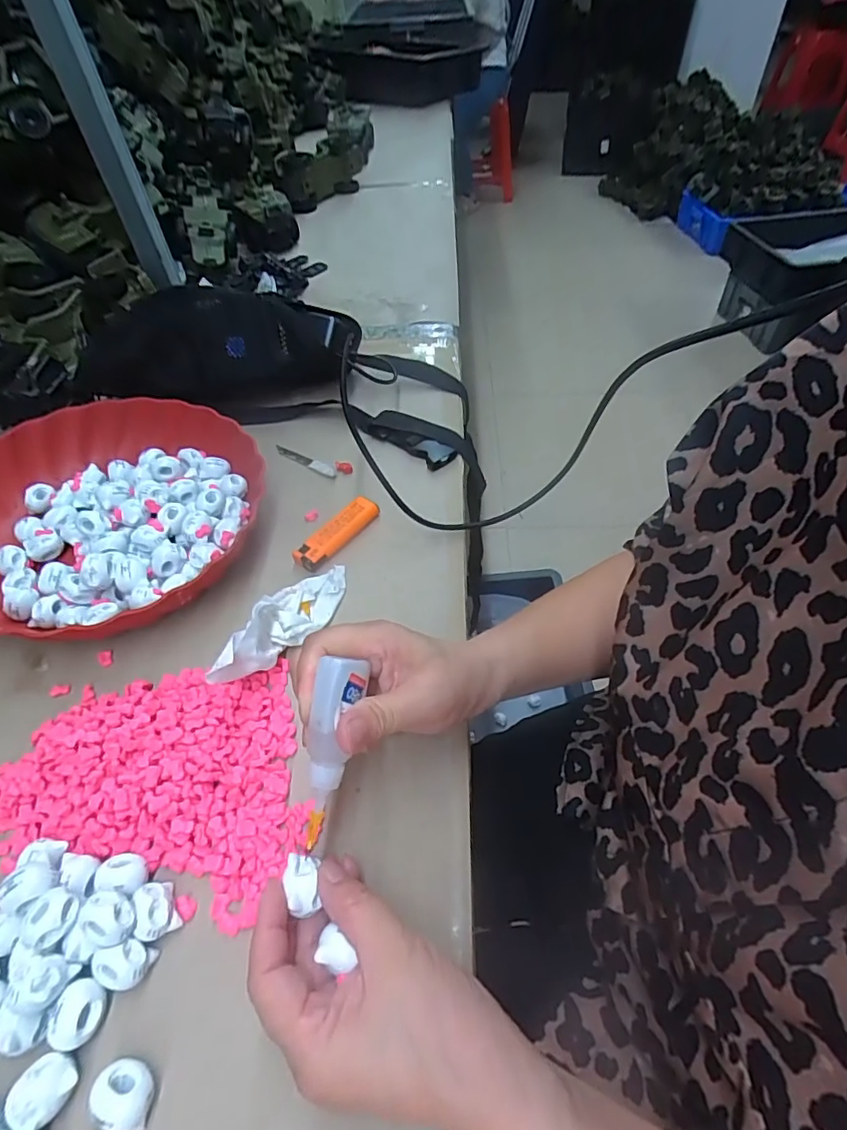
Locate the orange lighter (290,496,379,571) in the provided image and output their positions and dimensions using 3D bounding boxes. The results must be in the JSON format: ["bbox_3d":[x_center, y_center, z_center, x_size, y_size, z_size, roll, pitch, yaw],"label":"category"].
[{"bbox_3d":[-0.071,-0.027,0.442,0.025,0.013,0.081,32,60,25],"label":"orange lighter"}]

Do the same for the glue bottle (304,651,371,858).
[{"bbox_3d":[-0.047,0.093,0.268,0.020,0.018,0.091,9,92,11],"label":"glue bottle"}]

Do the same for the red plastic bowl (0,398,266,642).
[{"bbox_3d":[-0.259,-0.047,0.442,0.228,0.060,0.233,-2,51,2],"label":"red plastic bowl"}]

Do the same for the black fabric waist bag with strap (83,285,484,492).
[{"bbox_3d":[-0.129,-0.192,0.548,0.407,0.107,0.164,13,52,-3],"label":"black fabric waist bag with strap"}]

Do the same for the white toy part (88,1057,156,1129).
[{"bbox_3d":[-0.130,0.229,0.233,0.025,0.017,0.019,23,57,21],"label":"white toy part"}]

